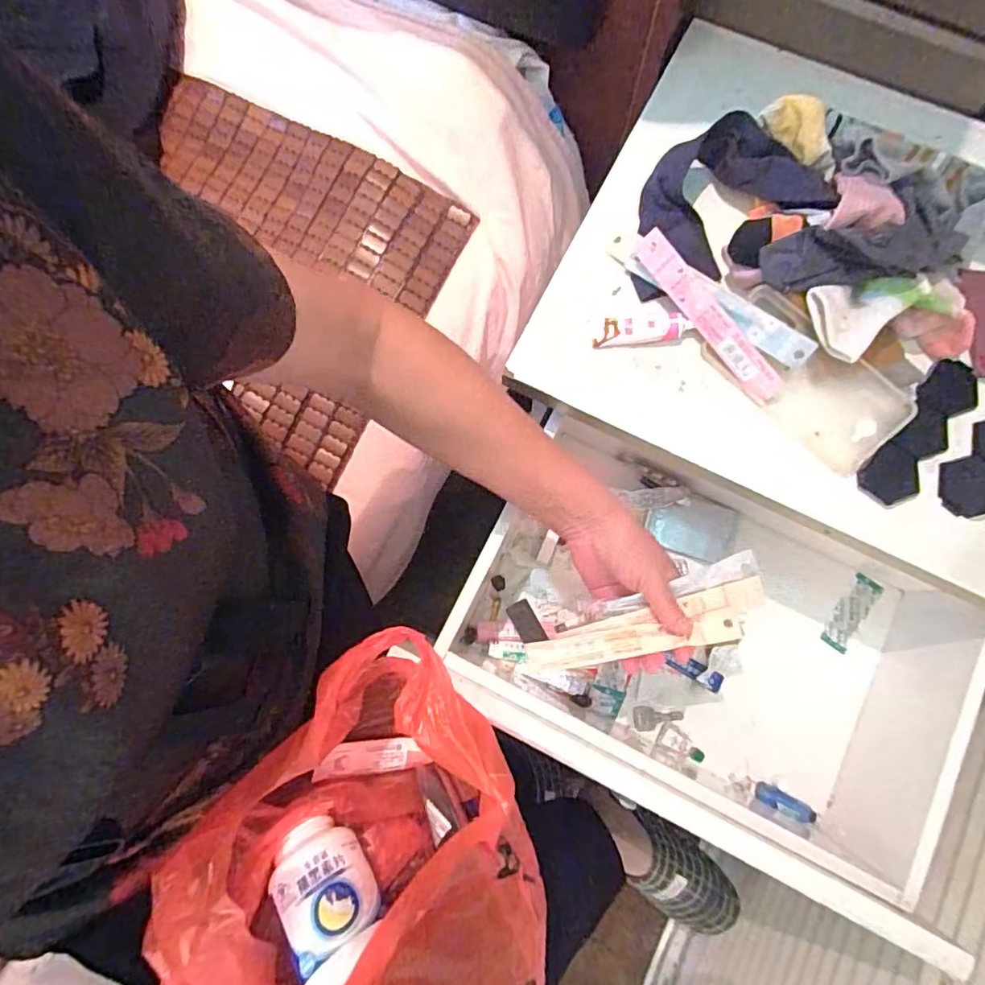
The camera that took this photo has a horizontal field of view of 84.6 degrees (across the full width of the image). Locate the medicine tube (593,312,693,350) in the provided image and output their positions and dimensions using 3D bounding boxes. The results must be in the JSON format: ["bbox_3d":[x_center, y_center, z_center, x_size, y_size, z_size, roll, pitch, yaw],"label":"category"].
[{"bbox_3d":[0.133,-0.147,0.485,0.084,0.013,0.028,-3,77,-1],"label":"medicine tube"}]

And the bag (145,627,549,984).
[{"bbox_3d":[-0.075,0.267,0.346,0.207,0.136,0.287,-26,78,-6],"label":"bag"}]

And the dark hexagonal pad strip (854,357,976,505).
[{"bbox_3d":[0.371,-0.052,0.467,0.049,0.005,0.150,42,79,-1],"label":"dark hexagonal pad strip"}]

